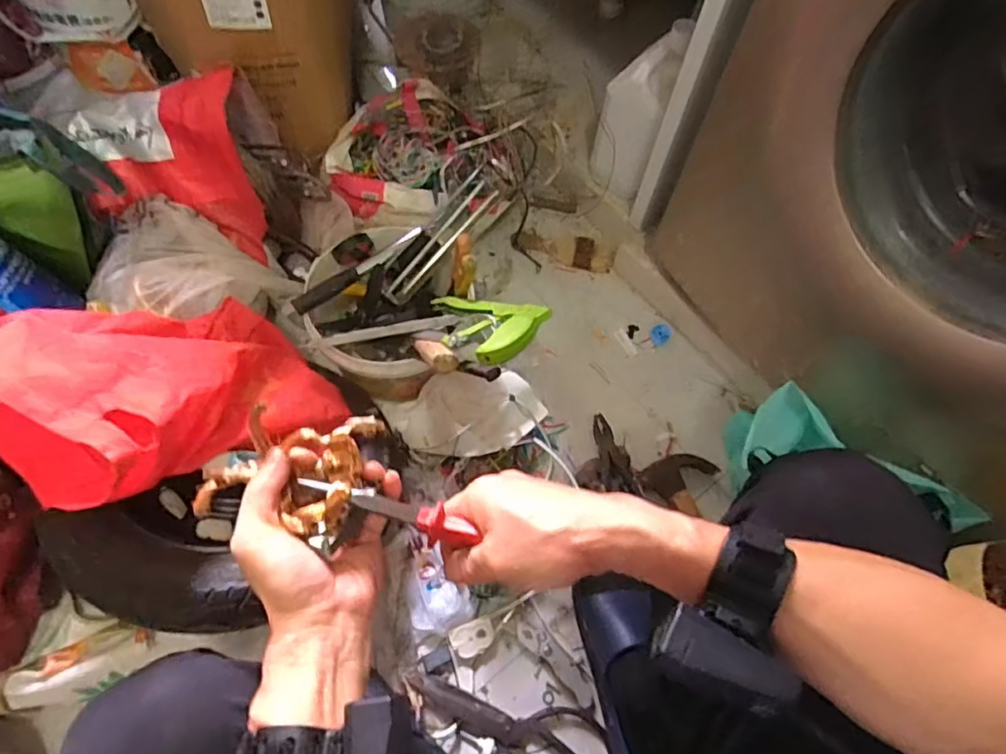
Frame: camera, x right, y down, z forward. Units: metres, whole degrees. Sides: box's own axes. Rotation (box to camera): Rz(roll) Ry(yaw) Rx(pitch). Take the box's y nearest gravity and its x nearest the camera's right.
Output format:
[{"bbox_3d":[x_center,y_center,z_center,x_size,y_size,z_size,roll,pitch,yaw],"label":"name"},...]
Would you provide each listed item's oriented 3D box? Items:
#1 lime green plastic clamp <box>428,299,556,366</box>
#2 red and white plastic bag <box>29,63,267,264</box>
[{"bbox_3d":[-0.026,-0.072,0.710,0.113,0.272,0.027,-22,112,-12],"label":"lime green plastic clamp"},{"bbox_3d":[-0.489,-0.306,0.838,0.266,0.193,0.155,2,65,-2],"label":"red and white plastic bag"}]

